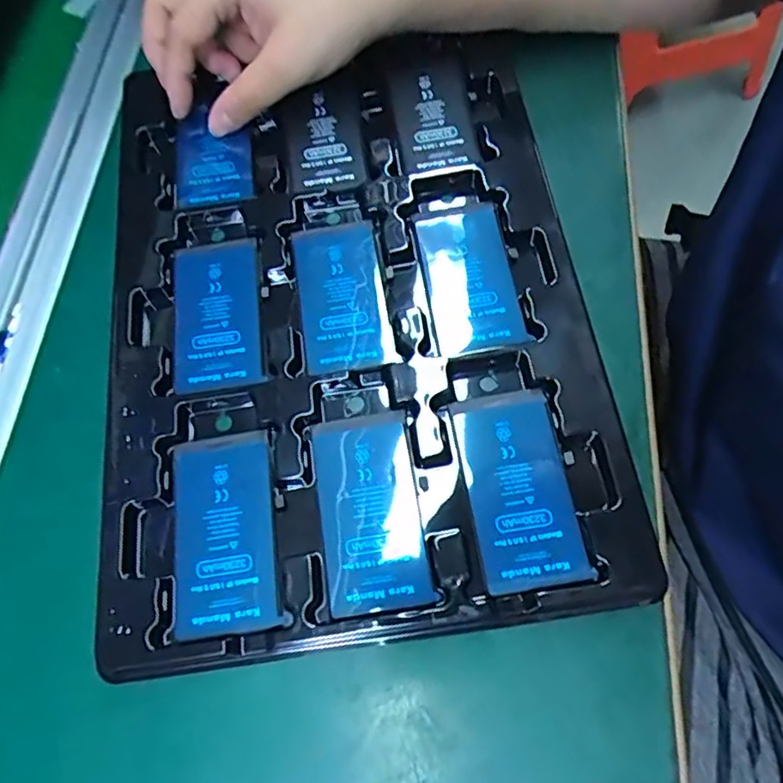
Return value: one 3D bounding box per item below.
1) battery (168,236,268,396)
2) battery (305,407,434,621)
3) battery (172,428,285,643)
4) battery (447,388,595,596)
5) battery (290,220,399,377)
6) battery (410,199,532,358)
[{"bbox_3d":[-0.088,-0.040,0.308,0.048,0.007,0.084,-11,66,1],"label":"battery"},{"bbox_3d":[-0.011,0.051,0.266,0.043,0.005,0.083,-10,66,1],"label":"battery"},{"bbox_3d":[-0.073,0.060,0.268,0.044,0.006,0.084,-10,66,1],"label":"battery"},{"bbox_3d":[0.054,0.040,0.266,0.042,0.006,0.085,-11,66,1],"label":"battery"},{"bbox_3d":[-0.026,-0.049,0.308,0.043,0.004,0.084,-11,66,0],"label":"battery"},{"bbox_3d":[0.037,-0.058,0.310,0.044,0.009,0.089,-11,66,1],"label":"battery"}]

